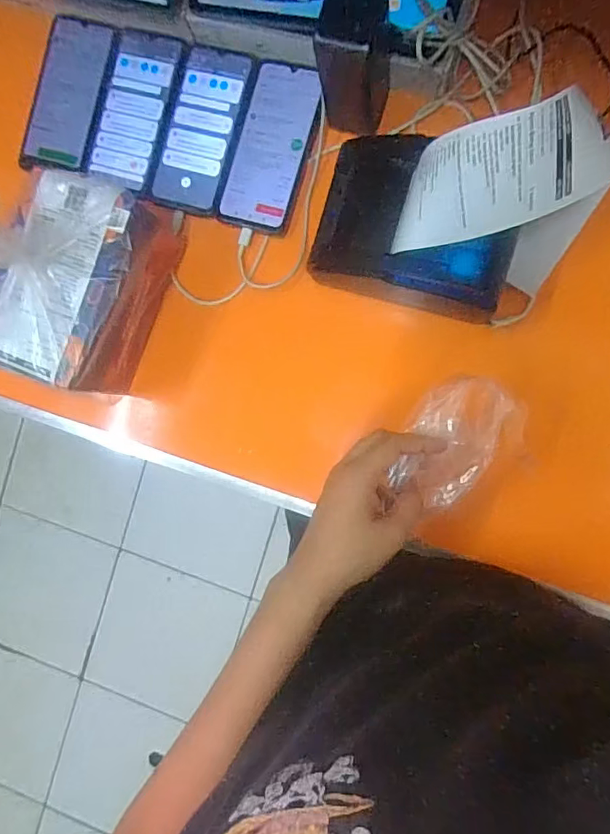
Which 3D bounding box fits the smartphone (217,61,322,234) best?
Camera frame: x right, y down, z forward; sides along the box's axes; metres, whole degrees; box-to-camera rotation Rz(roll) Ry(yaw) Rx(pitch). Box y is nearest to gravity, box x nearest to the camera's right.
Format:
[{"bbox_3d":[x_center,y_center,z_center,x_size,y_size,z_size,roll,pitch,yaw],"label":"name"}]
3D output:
[{"bbox_3d":[-0.034,-0.268,0.512,0.072,0.007,0.156,18,93,7],"label":"smartphone"}]

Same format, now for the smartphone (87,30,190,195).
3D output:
[{"bbox_3d":[-0.176,-0.312,0.529,0.077,0.008,0.153,16,93,7],"label":"smartphone"}]

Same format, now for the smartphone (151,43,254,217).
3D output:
[{"bbox_3d":[-0.105,-0.290,0.524,0.072,0.015,0.156,17,93,7],"label":"smartphone"}]

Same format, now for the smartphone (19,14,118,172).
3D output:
[{"bbox_3d":[-0.248,-0.331,0.535,0.067,0.015,0.151,17,93,7],"label":"smartphone"}]

